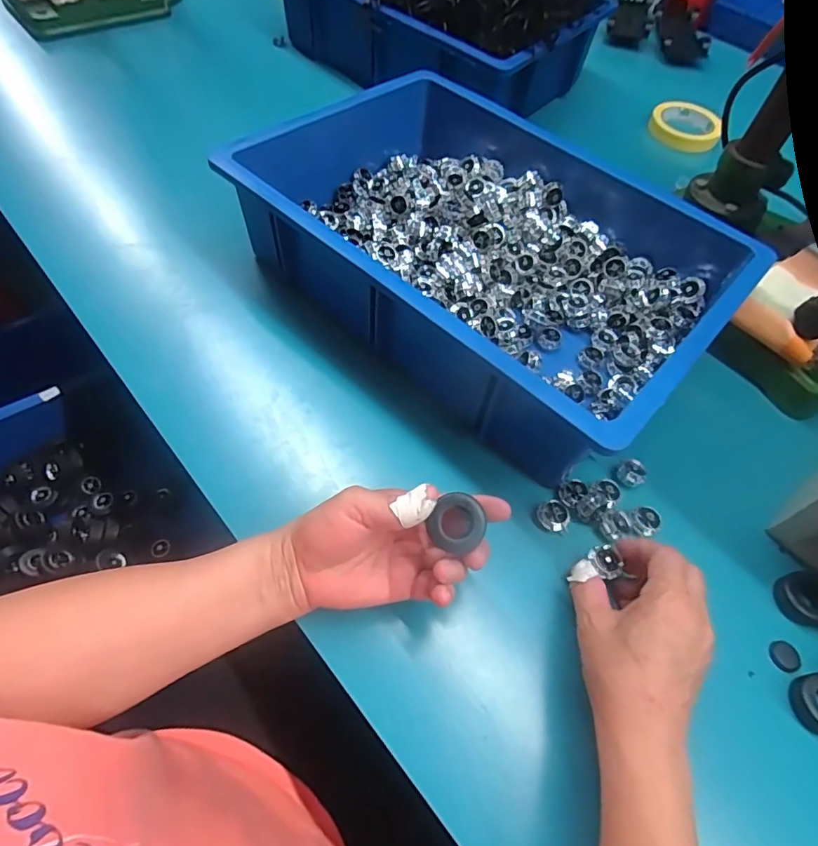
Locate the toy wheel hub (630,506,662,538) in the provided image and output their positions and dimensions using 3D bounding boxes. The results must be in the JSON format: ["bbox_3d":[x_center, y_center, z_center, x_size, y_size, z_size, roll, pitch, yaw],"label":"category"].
[{"bbox_3d":[0.192,0.079,0.410,0.020,0.010,0.022,-12,59,-11],"label":"toy wheel hub"}]

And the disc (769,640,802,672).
[{"bbox_3d":[0.278,0.172,0.374,0.022,0.004,0.020,1,58,-2],"label":"disc"}]

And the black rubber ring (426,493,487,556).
[{"bbox_3d":[0.031,0.062,0.322,0.033,0.007,0.033,19,83,2],"label":"black rubber ring"}]

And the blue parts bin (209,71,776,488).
[{"bbox_3d":[0.080,-0.180,0.502,0.441,0.103,0.328,41,64,20],"label":"blue parts bin"}]

